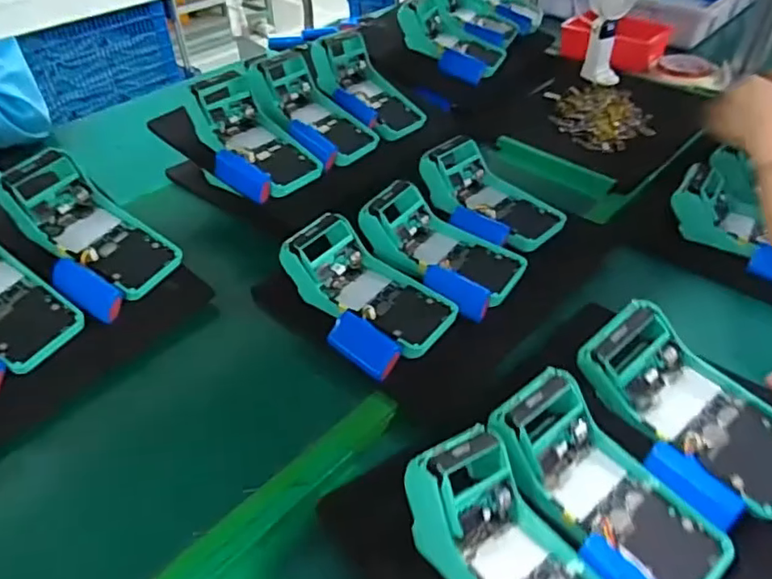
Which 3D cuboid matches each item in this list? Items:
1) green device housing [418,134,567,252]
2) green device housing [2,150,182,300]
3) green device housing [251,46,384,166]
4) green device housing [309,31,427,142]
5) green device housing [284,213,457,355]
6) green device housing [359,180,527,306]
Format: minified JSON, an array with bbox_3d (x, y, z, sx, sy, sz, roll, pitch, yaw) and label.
[{"bbox_3d":[0.121,-0.111,0.667,0.109,0.077,0.168,-26,46,-30],"label":"green device housing"},{"bbox_3d":[-0.292,-0.063,0.580,0.169,0.049,0.079,40,45,0],"label":"green device housing"},{"bbox_3d":[-0.094,-0.229,0.720,0.171,0.058,0.103,42,44,19],"label":"green device housing"},{"bbox_3d":[-0.029,-0.273,0.790,0.170,0.051,0.104,49,52,6],"label":"green device housing"},{"bbox_3d":[-0.016,-0.002,0.560,0.169,0.050,0.081,34,47,15],"label":"green device housing"},{"bbox_3d":[0.057,-0.050,0.593,0.167,0.056,0.100,21,42,23],"label":"green device housing"}]

